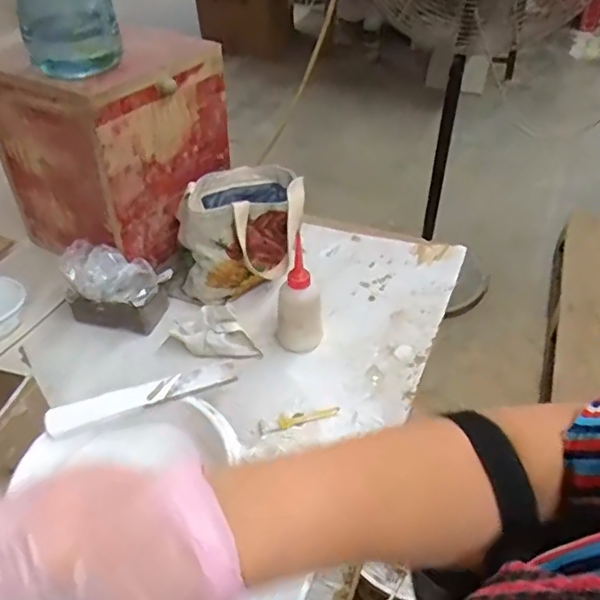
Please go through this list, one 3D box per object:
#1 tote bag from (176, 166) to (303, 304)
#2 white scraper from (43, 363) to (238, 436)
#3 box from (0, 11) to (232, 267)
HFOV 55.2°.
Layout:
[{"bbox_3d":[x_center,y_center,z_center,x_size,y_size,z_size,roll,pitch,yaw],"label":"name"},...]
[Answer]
[{"bbox_3d":[-0.087,-0.111,0.882,0.179,0.151,0.190,-1,44,0],"label":"tote bag"},{"bbox_3d":[-0.169,0.103,0.619,0.198,0.009,0.031,-15,44,-14],"label":"white scraper"},{"bbox_3d":[-0.279,-0.248,0.892,0.247,0.272,0.256,25,49,24],"label":"box"}]

